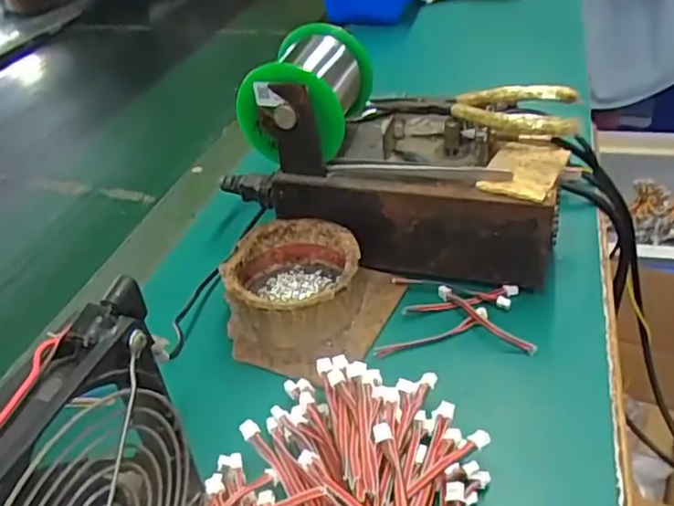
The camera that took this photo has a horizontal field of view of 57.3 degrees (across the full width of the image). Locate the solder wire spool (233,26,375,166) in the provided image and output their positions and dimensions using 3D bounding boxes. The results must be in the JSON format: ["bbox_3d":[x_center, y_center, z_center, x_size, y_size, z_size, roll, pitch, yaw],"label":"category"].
[{"bbox_3d":[-0.019,-0.108,0.408,0.073,0.059,0.084,11,41,18],"label":"solder wire spool"}]

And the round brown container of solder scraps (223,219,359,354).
[{"bbox_3d":[-0.027,0.018,0.390,0.081,0.042,0.080,-3,37,3],"label":"round brown container of solder scraps"}]

